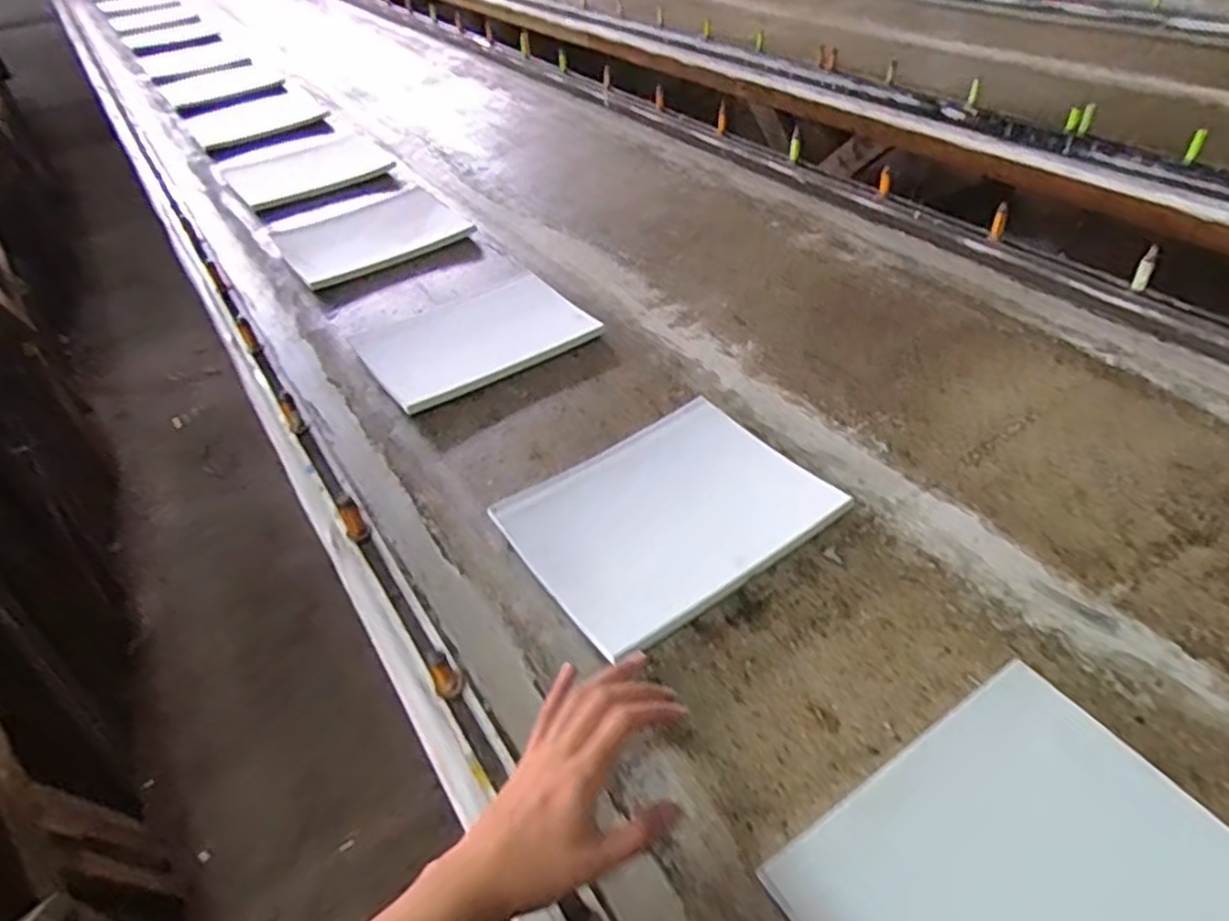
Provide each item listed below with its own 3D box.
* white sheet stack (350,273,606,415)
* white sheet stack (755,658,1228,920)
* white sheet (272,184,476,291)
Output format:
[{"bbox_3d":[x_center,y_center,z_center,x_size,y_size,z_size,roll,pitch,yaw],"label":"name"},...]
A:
[{"bbox_3d":[-0.183,-0.160,0.918,0.259,0.019,0.214,-27,47,-20],"label":"white sheet stack"},{"bbox_3d":[0.245,0.257,0.422,0.237,0.032,0.200,-28,47,-21],"label":"white sheet stack"},{"bbox_3d":[-0.397,-0.367,1.155,0.266,0.026,0.250,-30,48,-23],"label":"white sheet"}]

